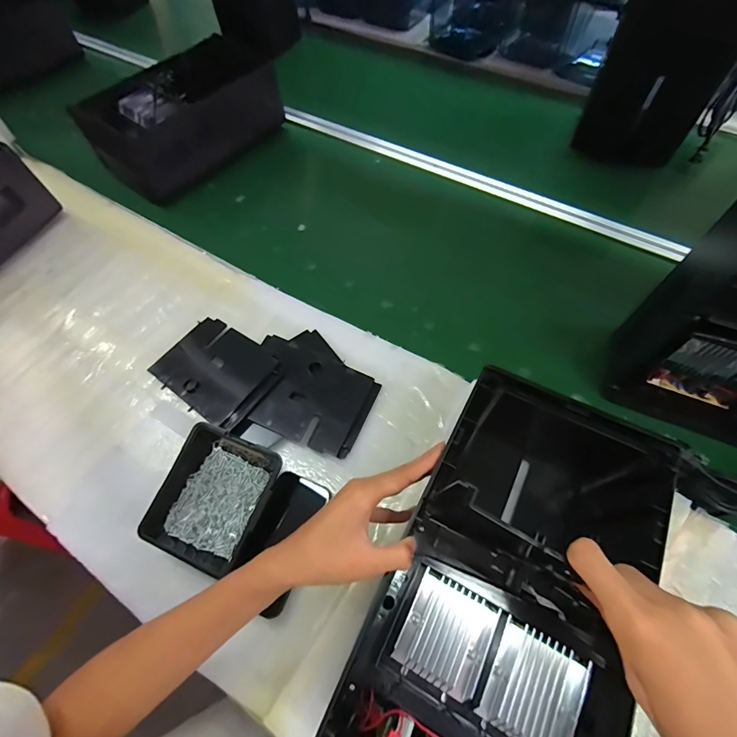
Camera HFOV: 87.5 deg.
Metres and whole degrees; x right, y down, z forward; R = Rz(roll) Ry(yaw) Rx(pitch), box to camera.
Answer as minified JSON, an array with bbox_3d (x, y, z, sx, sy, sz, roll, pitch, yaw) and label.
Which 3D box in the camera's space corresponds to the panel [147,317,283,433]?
[{"bbox_3d":[-0.219,-0.001,0.554,0.185,0.032,0.122,34,68,19],"label":"panel"}]

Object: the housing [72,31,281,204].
[{"bbox_3d":[-0.370,-0.517,0.787,0.175,0.141,0.356,34,67,19],"label":"housing"}]

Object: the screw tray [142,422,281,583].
[{"bbox_3d":[-0.177,0.153,0.452,0.119,0.061,0.139,22,64,14],"label":"screw tray"}]

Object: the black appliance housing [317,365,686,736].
[{"bbox_3d":[0.126,0.201,0.359,0.197,0.142,0.346,26,61,16],"label":"black appliance housing"}]

